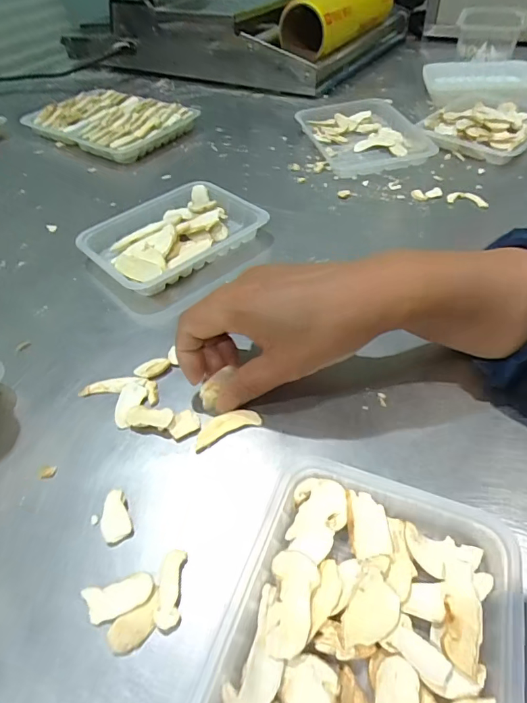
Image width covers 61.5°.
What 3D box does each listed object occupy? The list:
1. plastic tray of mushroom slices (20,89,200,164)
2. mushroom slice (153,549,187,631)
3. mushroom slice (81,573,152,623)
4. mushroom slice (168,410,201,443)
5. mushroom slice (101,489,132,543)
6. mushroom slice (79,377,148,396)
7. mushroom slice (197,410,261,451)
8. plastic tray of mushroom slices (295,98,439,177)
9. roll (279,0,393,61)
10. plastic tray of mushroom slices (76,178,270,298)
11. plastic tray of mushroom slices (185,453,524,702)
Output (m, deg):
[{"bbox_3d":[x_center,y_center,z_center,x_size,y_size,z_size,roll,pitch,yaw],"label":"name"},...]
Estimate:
[{"bbox_3d":[-0.234,-0.349,0.670,0.236,0.032,0.160,27,54,26],"label":"plastic tray of mushroom slices"},{"bbox_3d":[-0.049,0.123,0.233,0.013,0.006,0.039,-3,47,2],"label":"mushroom slice"},{"bbox_3d":[-0.075,0.129,0.231,0.035,0.005,0.018,-12,47,-7],"label":"mushroom slice"},{"bbox_3d":[-0.054,0.050,0.304,0.021,0.004,0.019,-30,52,-22],"label":"mushroom slice"},{"bbox_3d":[-0.089,0.098,0.263,0.016,0.005,0.030,-23,49,-16],"label":"mushroom slice"},{"bbox_3d":[-0.112,0.026,0.332,0.049,0.008,0.013,-2,47,2],"label":"mushroom slice"},{"bbox_3d":[-0.025,0.050,0.301,0.046,0.005,0.017,-20,49,-14],"label":"mushroom slice"},{"bbox_3d":[0.134,-0.288,0.588,0.138,0.024,0.182,-11,47,-6],"label":"plastic tray of mushroom slices"},{"bbox_3d":[0.150,-0.644,0.838,0.104,0.083,0.394,20,51,21],"label":"roll"},{"bbox_3d":[-0.094,-0.120,0.451,0.161,0.027,0.129,-31,52,-23],"label":"plastic tray of mushroom slices"},{"bbox_3d":[0.044,0.137,0.201,0.130,0.024,0.164,14,49,17],"label":"plastic tray of mushroom slices"}]

